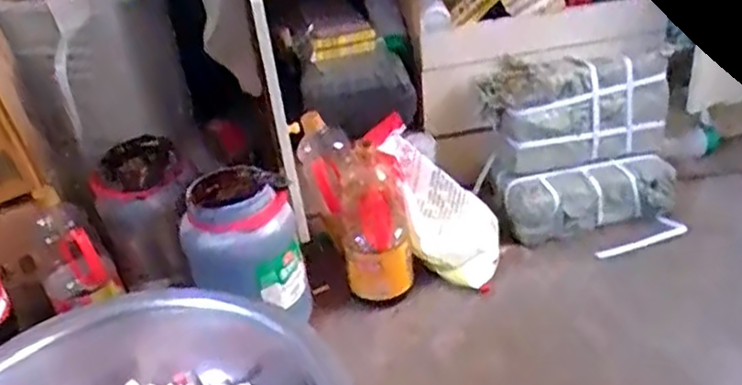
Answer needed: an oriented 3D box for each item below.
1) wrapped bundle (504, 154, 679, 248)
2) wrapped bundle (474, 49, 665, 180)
[{"bbox_3d":[0.404,0.007,1.303,0.313,0.089,0.119,-15,34,-12],"label":"wrapped bundle"},{"bbox_3d":[0.377,-0.155,1.321,0.338,0.175,0.120,-12,33,-8],"label":"wrapped bundle"}]

